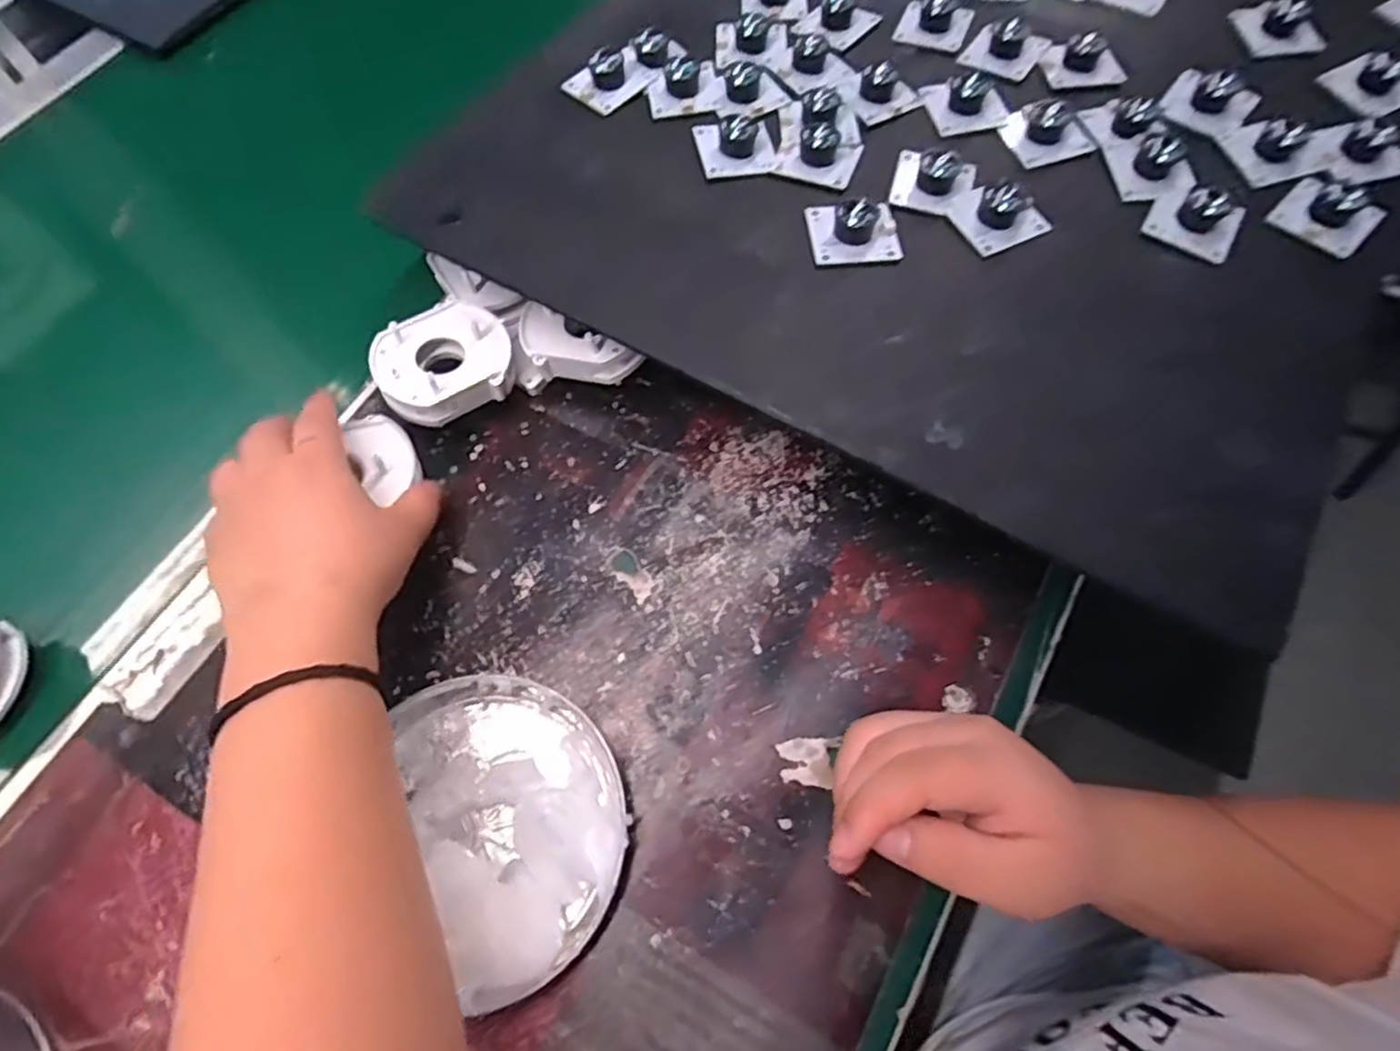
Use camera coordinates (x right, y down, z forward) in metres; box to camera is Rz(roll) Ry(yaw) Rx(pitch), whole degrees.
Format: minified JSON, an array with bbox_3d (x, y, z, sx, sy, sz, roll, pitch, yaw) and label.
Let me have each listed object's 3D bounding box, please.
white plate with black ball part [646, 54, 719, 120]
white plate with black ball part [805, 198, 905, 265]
[{"bbox_3d":[-0.010,-0.267,0.429,0.044,0.016,0.039,-11,66,-2],"label":"white plate with black ball part"},{"bbox_3d":[0.081,-0.157,0.373,0.045,0.018,0.041,-5,66,1],"label":"white plate with black ball part"}]

